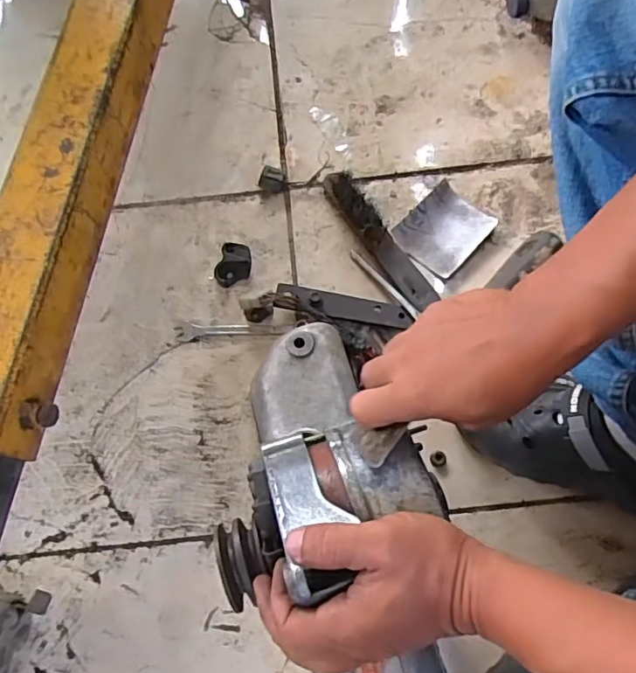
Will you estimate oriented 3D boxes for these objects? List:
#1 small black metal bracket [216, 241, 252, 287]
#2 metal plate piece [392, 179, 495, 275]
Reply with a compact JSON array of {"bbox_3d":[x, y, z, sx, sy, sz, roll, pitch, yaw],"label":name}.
[{"bbox_3d":[-0.100,-0.087,0.652,0.038,0.011,0.057,9,71,4],"label":"small black metal bracket"},{"bbox_3d":[0.154,-0.132,0.659,0.086,0.012,0.103,40,76,13],"label":"metal plate piece"}]

